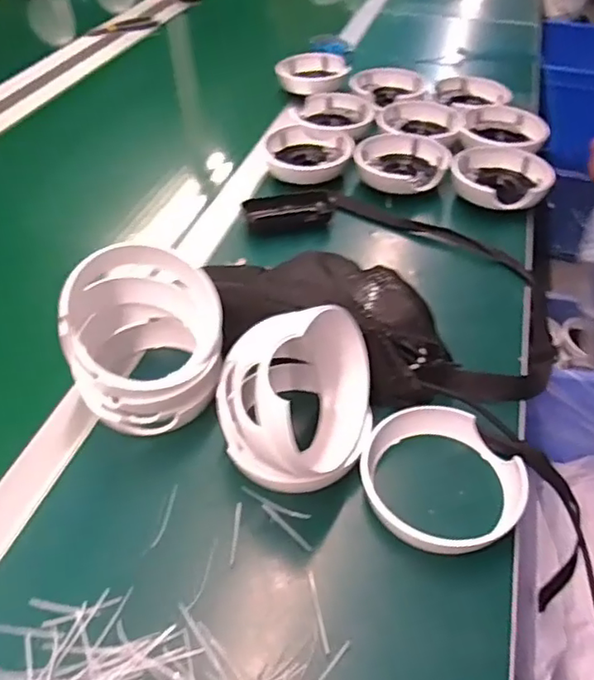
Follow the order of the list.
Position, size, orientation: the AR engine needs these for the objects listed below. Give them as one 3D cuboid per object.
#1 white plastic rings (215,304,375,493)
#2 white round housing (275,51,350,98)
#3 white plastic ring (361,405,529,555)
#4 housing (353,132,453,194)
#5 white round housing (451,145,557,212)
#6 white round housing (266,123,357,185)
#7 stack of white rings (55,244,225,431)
[{"bbox_3d":[0.002,0.040,0.433,0.109,0.123,0.132,4,44,6],"label":"white plastic rings"},{"bbox_3d":[0.026,-0.453,0.988,0.116,0.034,0.116,-1,44,1],"label":"white round housing"},{"bbox_3d":[0.107,0.102,0.435,0.112,0.027,0.118,-1,44,1],"label":"white plastic ring"},{"bbox_3d":[0.137,-0.227,0.764,0.116,0.044,0.116,-1,44,1],"label":"housing"},{"bbox_3d":[0.260,-0.202,0.726,0.118,0.047,0.117,-1,44,1],"label":"white round housing"},{"bbox_3d":[0.016,-0.249,0.788,0.112,0.041,0.112,-1,44,1],"label":"white round housing"},{"bbox_3d":[-0.123,-0.004,0.483,0.121,0.118,0.128,-12,45,-11],"label":"stack of white rings"}]

